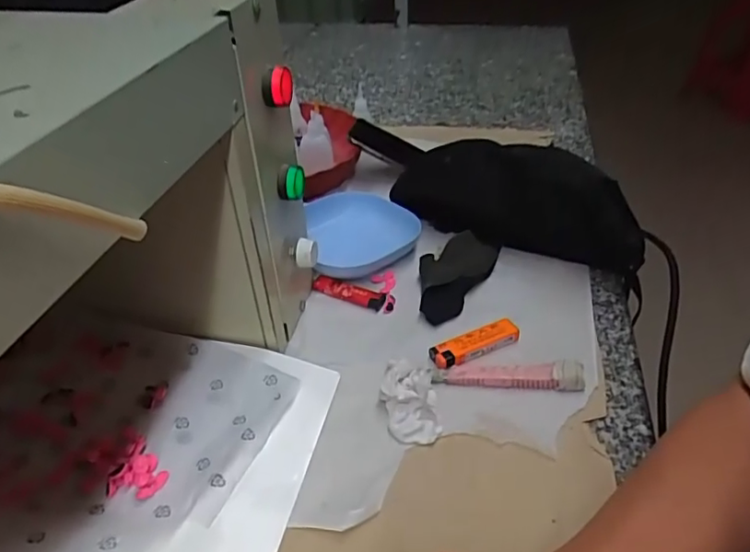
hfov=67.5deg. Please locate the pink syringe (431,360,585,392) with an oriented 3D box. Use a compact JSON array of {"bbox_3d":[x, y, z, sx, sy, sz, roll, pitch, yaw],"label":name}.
[{"bbox_3d":[0.109,0.080,0.462,0.121,0.014,0.021,2,39,5],"label":"pink syringe"}]

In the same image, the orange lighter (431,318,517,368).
[{"bbox_3d":[0.088,0.058,0.495,0.080,0.013,0.025,-17,41,-18],"label":"orange lighter"}]

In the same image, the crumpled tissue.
[{"bbox_3d":[0.027,0.098,0.440,0.041,0.026,0.062,-4,38,-2],"label":"crumpled tissue"}]

